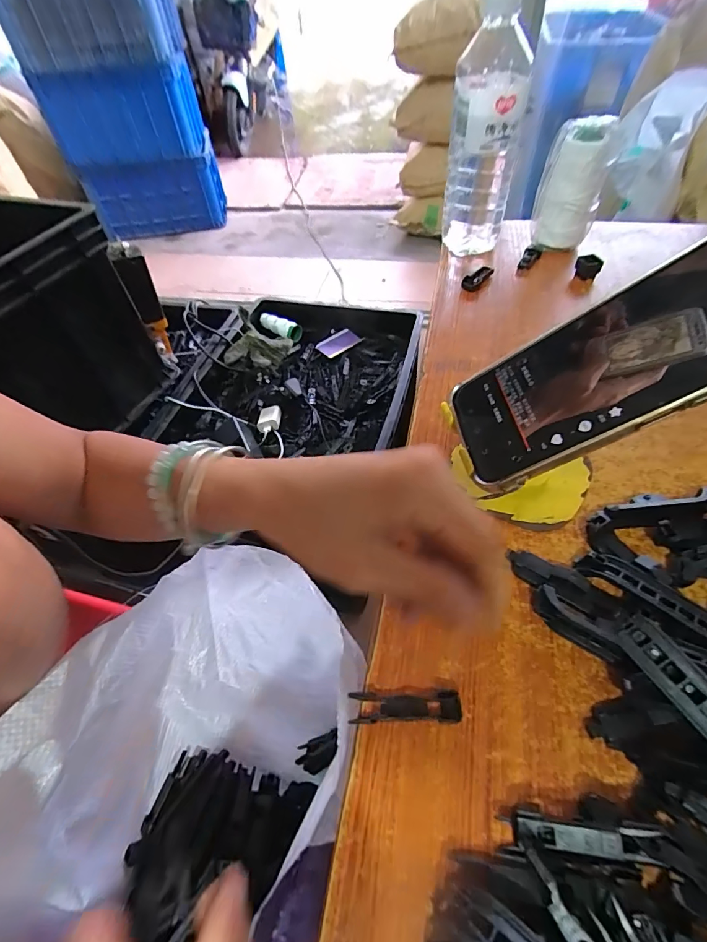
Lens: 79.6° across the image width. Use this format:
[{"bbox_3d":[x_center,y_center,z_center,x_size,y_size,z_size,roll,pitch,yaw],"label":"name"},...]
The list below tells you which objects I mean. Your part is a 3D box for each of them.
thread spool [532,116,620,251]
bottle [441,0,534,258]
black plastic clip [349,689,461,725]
[{"bbox_3d":[0.240,-0.310,0.465,0.067,0.118,0.063,17,55,18],"label":"thread spool"},{"bbox_3d":[0.132,-0.331,0.437,0.070,0.198,0.060,14,54,15],"label":"bottle"},{"bbox_3d":[0.026,0.120,0.215,0.055,0.007,0.013,-3,51,3],"label":"black plastic clip"}]

